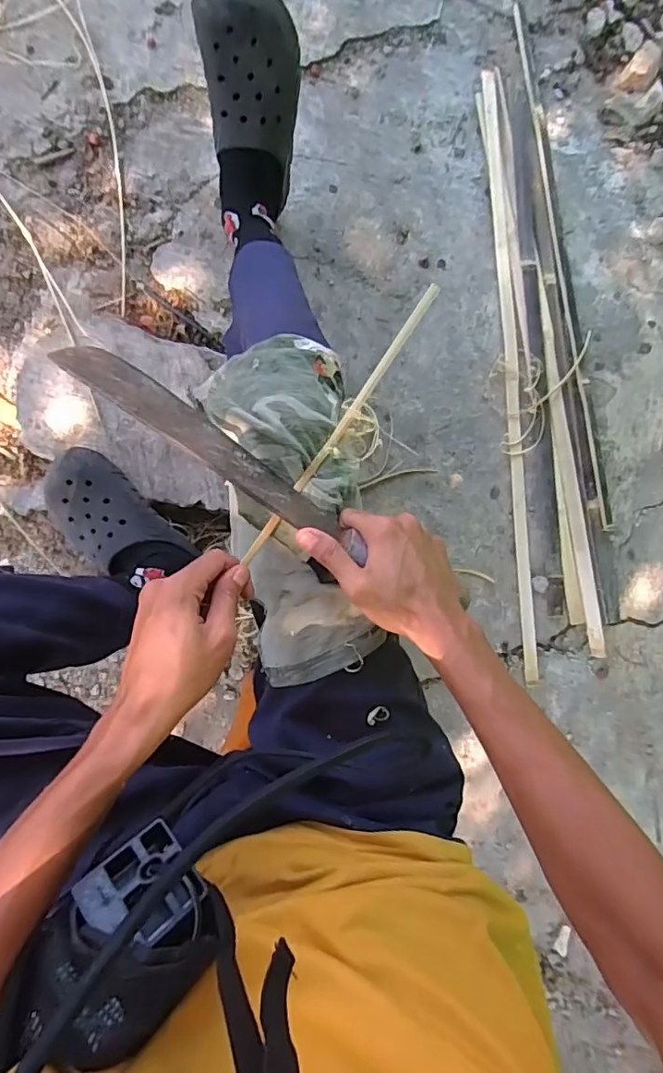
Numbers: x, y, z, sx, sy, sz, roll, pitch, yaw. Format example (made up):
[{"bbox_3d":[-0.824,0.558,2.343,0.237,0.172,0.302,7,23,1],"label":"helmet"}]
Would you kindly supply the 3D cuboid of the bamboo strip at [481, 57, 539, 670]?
[{"bbox_3d":[0.293,-0.266,0.849,0.029,0.014,0.973,-3,93,-5],"label":"bamboo strip"}]

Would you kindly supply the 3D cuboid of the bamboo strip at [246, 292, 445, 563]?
[{"bbox_3d":[0.017,-0.113,0.479,0.011,0.013,0.334,34,74,-4],"label":"bamboo strip"}]

